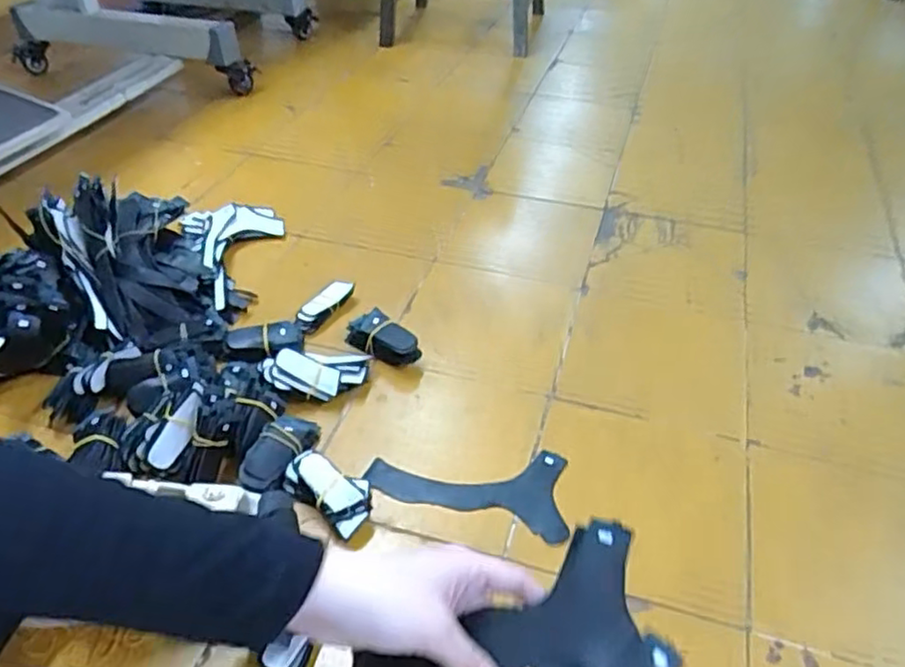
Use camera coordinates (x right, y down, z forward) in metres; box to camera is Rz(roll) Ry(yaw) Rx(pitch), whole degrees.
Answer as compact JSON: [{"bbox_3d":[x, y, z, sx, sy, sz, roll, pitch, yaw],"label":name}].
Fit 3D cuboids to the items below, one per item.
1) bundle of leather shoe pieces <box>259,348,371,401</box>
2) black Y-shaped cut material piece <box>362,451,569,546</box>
[{"bbox_3d":[-0.147,0.042,0.722,0.114,0.026,0.058,0,43,-19],"label":"bundle of leather shoe pieces"},{"bbox_3d":[0.019,0.139,0.646,0.193,0.007,0.090,12,44,13],"label":"black Y-shaped cut material piece"}]

